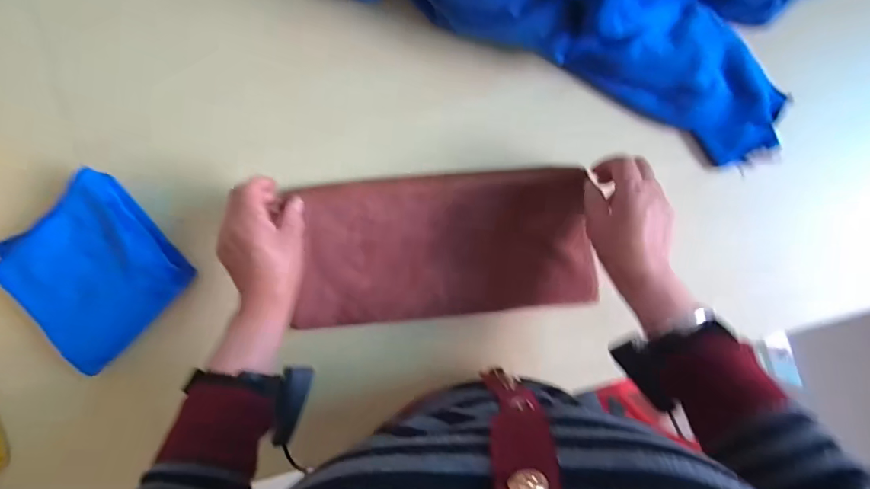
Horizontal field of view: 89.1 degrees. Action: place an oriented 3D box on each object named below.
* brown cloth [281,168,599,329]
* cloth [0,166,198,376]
[{"bbox_3d":[0.010,-0.001,0.468,0.293,0.040,0.151,-6,92,1],"label":"brown cloth"},{"bbox_3d":[-0.367,0.028,0.467,0.154,0.028,0.161,-40,91,2],"label":"cloth"}]

